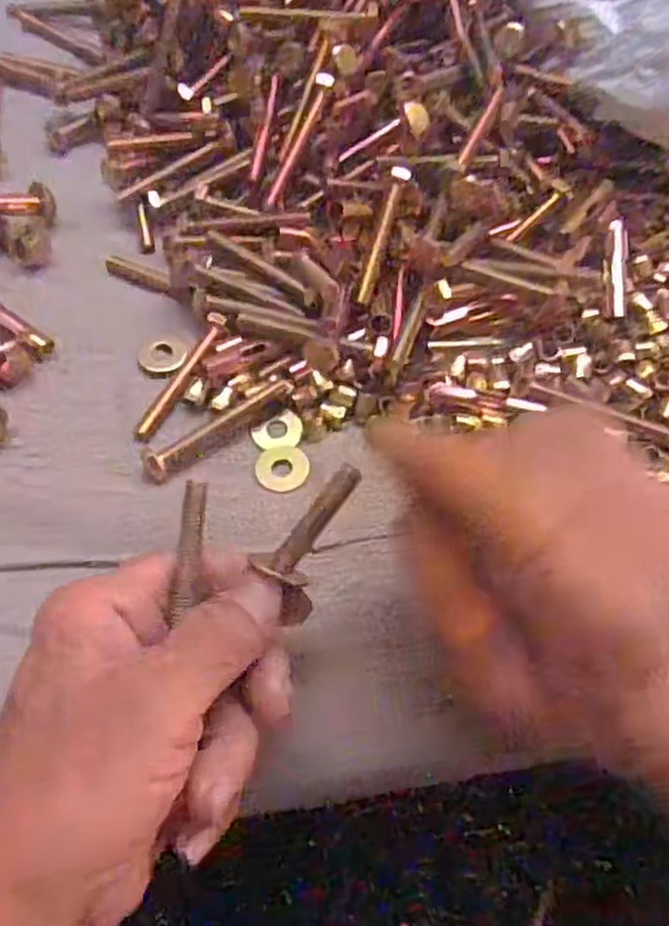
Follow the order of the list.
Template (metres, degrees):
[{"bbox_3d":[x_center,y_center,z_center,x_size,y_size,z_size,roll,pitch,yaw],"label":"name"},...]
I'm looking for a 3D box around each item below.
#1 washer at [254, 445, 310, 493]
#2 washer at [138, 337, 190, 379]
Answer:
[{"bbox_3d":[-0.021,0.002,0.291,0.021,0.004,0.021,1,64,-1],"label":"washer"},{"bbox_3d":[-0.073,-0.045,0.310,0.021,0.004,0.020,1,64,-1],"label":"washer"}]

